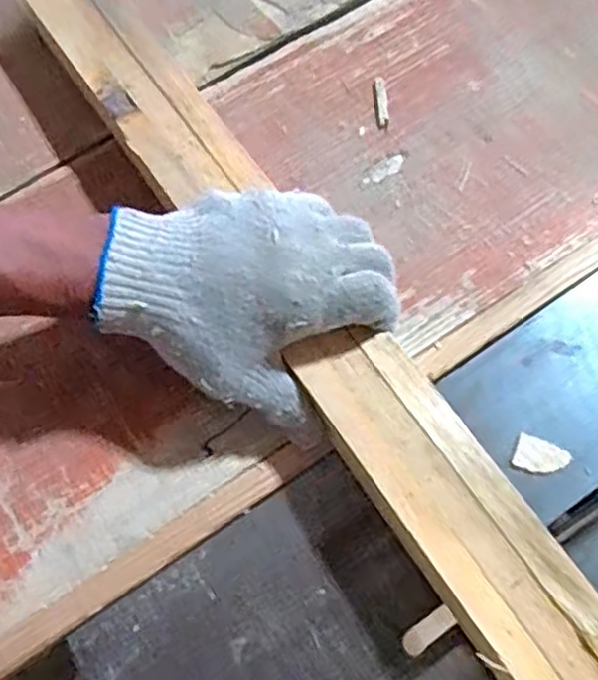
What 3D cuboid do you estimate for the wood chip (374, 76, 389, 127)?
[{"bbox_3d":[0.056,-0.163,0.471,0.008,0.004,0.042,-4,68,1],"label":"wood chip"}]

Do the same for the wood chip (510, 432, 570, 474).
[{"bbox_3d":[0.133,0.065,0.378,0.029,0.004,0.020,23,71,11],"label":"wood chip"}]

